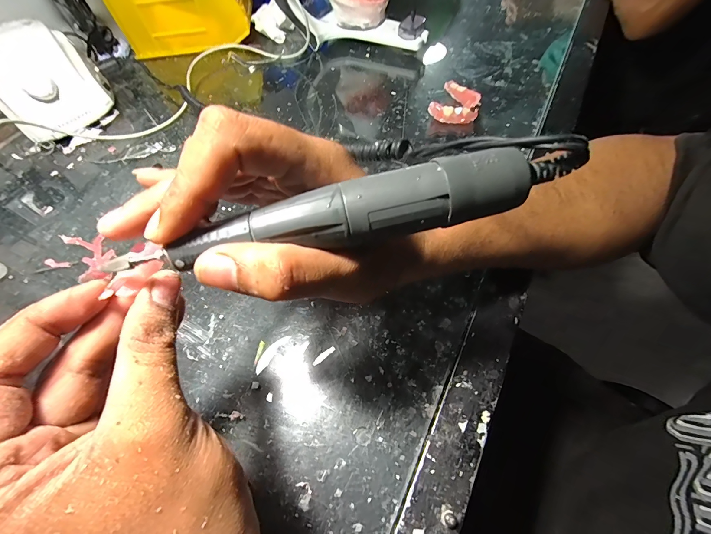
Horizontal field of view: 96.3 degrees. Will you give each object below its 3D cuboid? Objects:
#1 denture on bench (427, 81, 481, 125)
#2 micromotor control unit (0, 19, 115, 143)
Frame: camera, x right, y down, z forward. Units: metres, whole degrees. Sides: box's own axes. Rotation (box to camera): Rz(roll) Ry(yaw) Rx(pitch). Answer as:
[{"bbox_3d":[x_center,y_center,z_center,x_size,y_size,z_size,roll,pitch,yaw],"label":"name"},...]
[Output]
[{"bbox_3d":[0.115,-0.182,0.359,0.049,0.018,0.060,24,64,16],"label":"denture on bench"},{"bbox_3d":[-0.360,-0.217,0.374,0.106,0.080,0.125,-38,64,-17],"label":"micromotor control unit"}]

